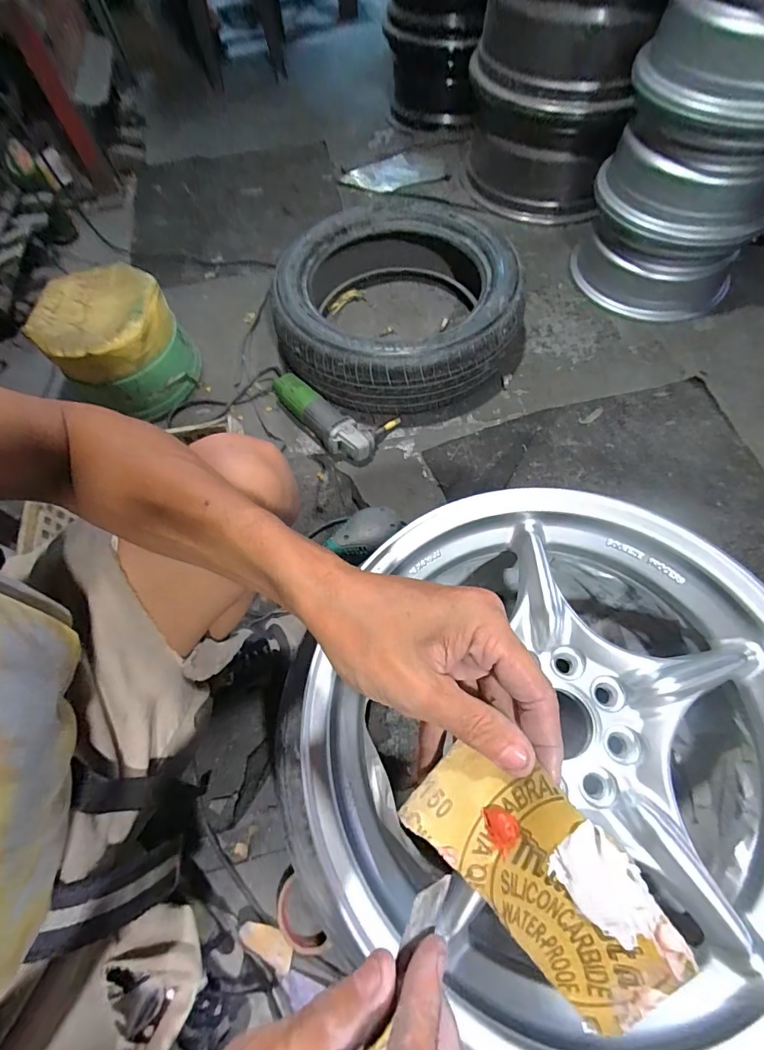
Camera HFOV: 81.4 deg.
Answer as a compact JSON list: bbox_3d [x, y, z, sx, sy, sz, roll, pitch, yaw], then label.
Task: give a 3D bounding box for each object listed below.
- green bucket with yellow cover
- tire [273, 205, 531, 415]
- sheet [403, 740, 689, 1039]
[{"bbox_3d":[-0.527,-0.368,0.894,0.239,0.204,0.246,-2,63,3],"label":"green bucket with yellow cover"},{"bbox_3d":[0.034,-0.446,0.938,0.466,0.174,0.497,3,64,6],"label":"tire"},{"bbox_3d":[0.066,0.149,0.193,0.109,0.018,0.063,40,104,30],"label":"sheet"}]

